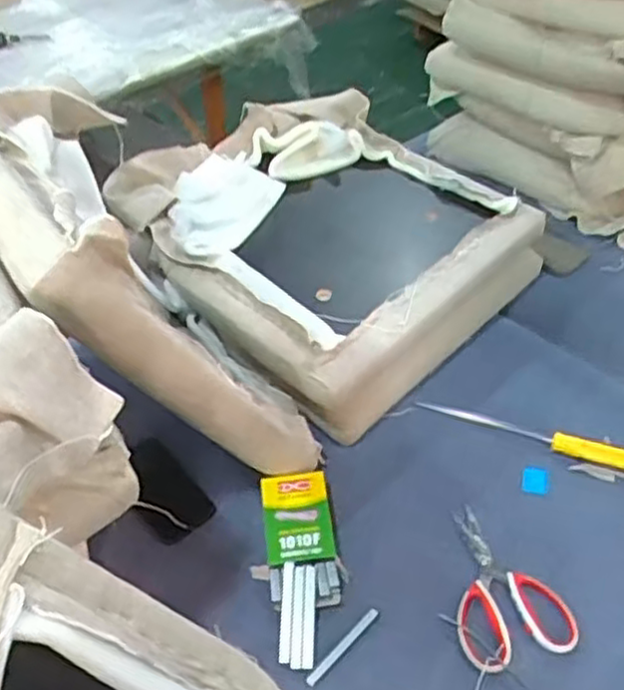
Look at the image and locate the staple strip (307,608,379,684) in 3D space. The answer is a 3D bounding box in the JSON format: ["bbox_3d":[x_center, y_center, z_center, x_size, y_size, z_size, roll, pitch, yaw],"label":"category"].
[{"bbox_3d":[0.032,0.307,0.738,0.100,0.008,0.010,-35,52,-29],"label":"staple strip"}]

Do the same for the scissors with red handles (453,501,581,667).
[{"bbox_3d":[0.198,0.252,0.779,0.117,0.009,0.178,-11,44,-7],"label":"scissors with red handles"}]

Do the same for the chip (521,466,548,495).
[{"bbox_3d":[0.273,0.165,0.882,0.030,0.007,0.035,9,45,13],"label":"chip"}]

